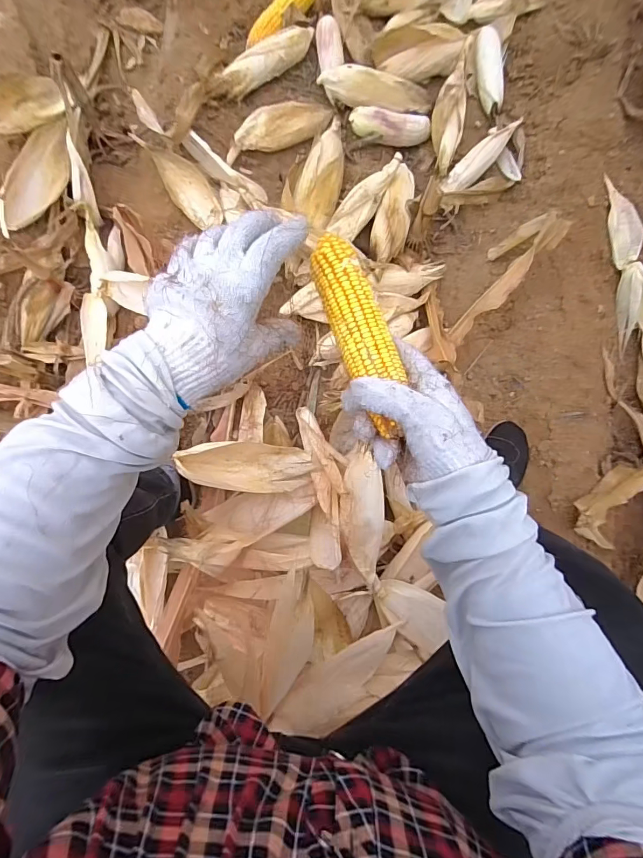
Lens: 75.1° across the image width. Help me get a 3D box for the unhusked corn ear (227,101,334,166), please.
[{"bbox_3d":[-0.087,-0.621,0.854,0.231,0.050,0.068,-19,86,-4],"label":"unhusked corn ear"}]

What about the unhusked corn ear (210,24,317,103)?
[{"bbox_3d":[-0.119,-0.769,0.877,0.269,0.049,0.056,-42,88,-5],"label":"unhusked corn ear"}]

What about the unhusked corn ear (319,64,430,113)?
[{"bbox_3d":[0.119,-0.695,0.862,0.252,0.050,0.063,-4,85,-19],"label":"unhusked corn ear"}]

